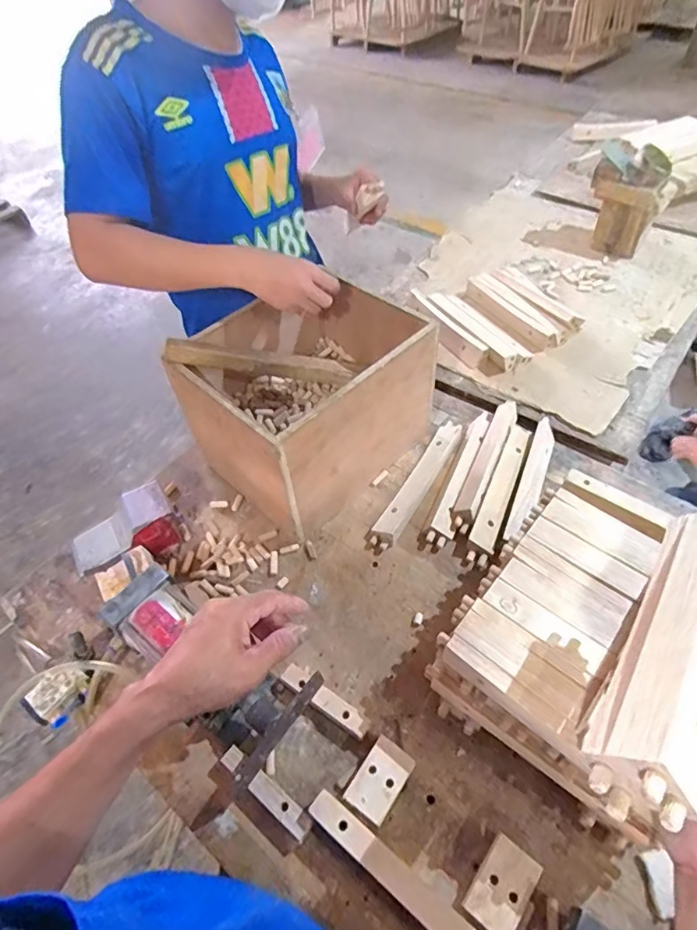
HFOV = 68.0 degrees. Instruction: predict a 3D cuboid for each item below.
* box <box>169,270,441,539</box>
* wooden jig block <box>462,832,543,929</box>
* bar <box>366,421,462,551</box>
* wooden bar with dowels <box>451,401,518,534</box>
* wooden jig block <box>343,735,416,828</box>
[{"bbox_3d":[-0.068,-0.109,0.836,0.266,0.246,0.326,35,63,28],"label":"box"},{"bbox_3d":[0.158,0.432,0.529,0.049,0.029,0.076,31,61,26],"label":"wooden jig block"},{"bbox_3d":[0.118,0.022,0.851,0.043,0.028,0.273,25,59,23],"label":"bar"},{"bbox_3d":[0.227,-0.004,0.859,0.039,0.032,0.279,20,57,20],"label":"wooden bar with dowels"},{"bbox_3d":[0.038,0.363,0.595,0.050,0.030,0.079,28,60,25],"label":"wooden jig block"}]

